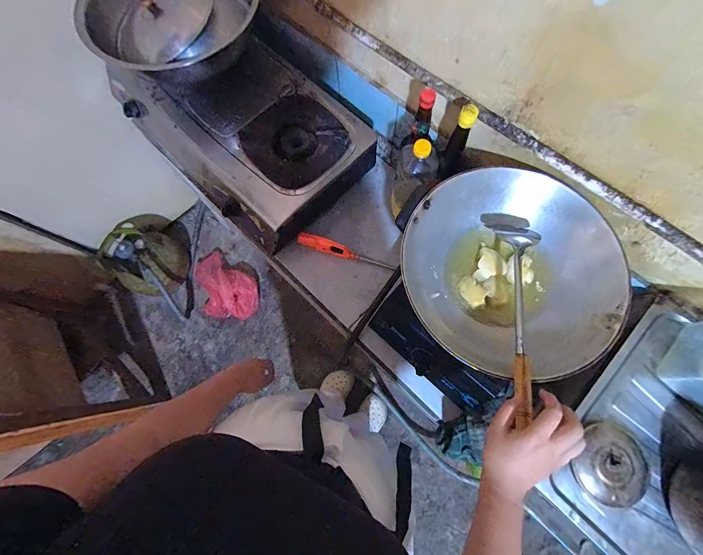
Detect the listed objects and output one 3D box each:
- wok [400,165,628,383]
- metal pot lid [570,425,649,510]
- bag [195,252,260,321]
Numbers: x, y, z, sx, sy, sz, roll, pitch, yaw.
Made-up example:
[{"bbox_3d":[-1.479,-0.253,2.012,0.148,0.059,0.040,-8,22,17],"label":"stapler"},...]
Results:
[{"bbox_3d":[0.276,-0.015,0.594,0.360,0.106,0.344,17,77,6],"label":"wok"},{"bbox_3d":[0.427,0.309,0.536,0.102,0.024,0.113,27,78,8],"label":"metal pot lid"},{"bbox_3d":[-0.539,0.046,1.355,0.332,0.065,0.218,35,79,10],"label":"bag"}]

